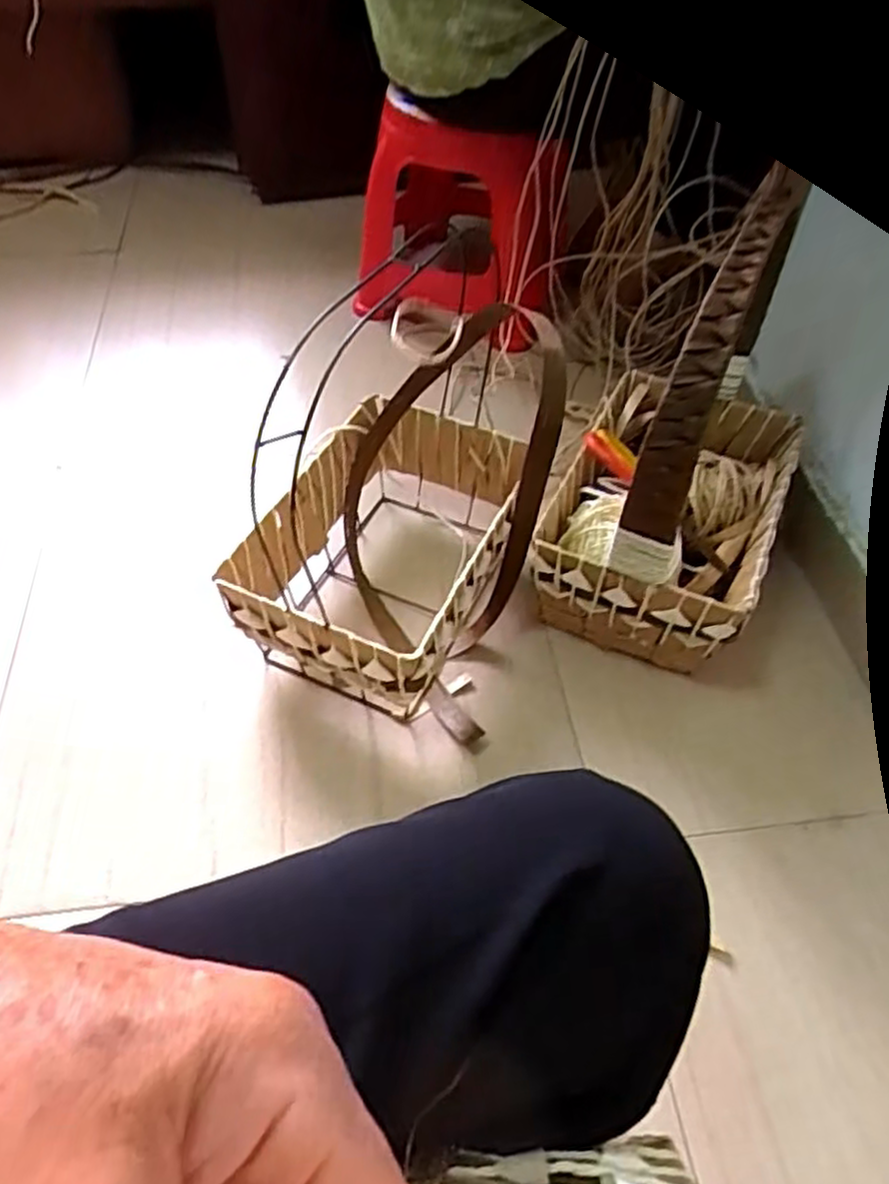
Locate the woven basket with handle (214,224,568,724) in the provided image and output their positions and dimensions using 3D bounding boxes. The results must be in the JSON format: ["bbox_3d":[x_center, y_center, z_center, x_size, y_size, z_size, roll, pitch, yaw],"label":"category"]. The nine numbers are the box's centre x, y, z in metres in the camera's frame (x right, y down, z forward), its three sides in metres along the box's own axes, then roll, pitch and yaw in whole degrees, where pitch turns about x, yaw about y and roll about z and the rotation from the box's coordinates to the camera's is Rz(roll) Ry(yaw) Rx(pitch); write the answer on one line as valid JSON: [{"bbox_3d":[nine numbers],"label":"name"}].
[{"bbox_3d":[-0.045,-0.087,0.835,0.265,0.307,0.351,21,52,16],"label":"woven basket with handle"}]

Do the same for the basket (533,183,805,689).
[{"bbox_3d":[0.264,-0.164,0.836,0.223,0.426,0.371,20,52,16],"label":"basket"}]

